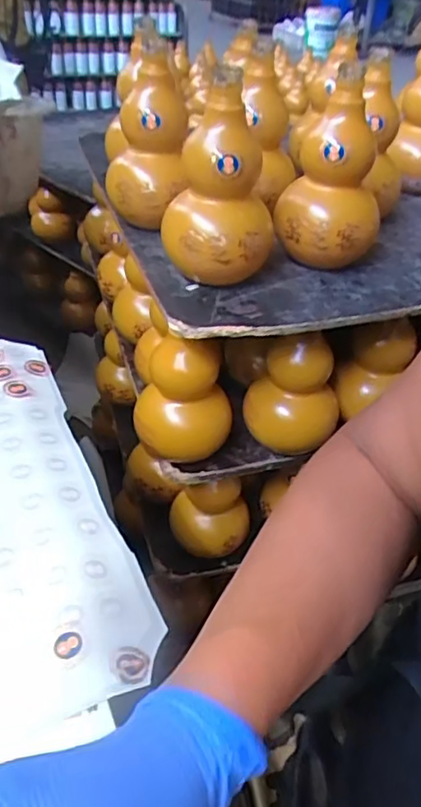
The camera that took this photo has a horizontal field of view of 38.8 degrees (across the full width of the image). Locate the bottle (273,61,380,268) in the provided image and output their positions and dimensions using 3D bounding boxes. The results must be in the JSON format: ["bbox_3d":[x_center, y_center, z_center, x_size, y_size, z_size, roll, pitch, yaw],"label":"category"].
[{"bbox_3d":[0.115,-0.218,0.568,0.083,0.158,0.091,-17,44,-25],"label":"bottle"}]

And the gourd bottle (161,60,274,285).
[{"bbox_3d":[0.010,-0.195,0.535,0.100,0.163,0.091,2,39,-4],"label":"gourd bottle"}]

